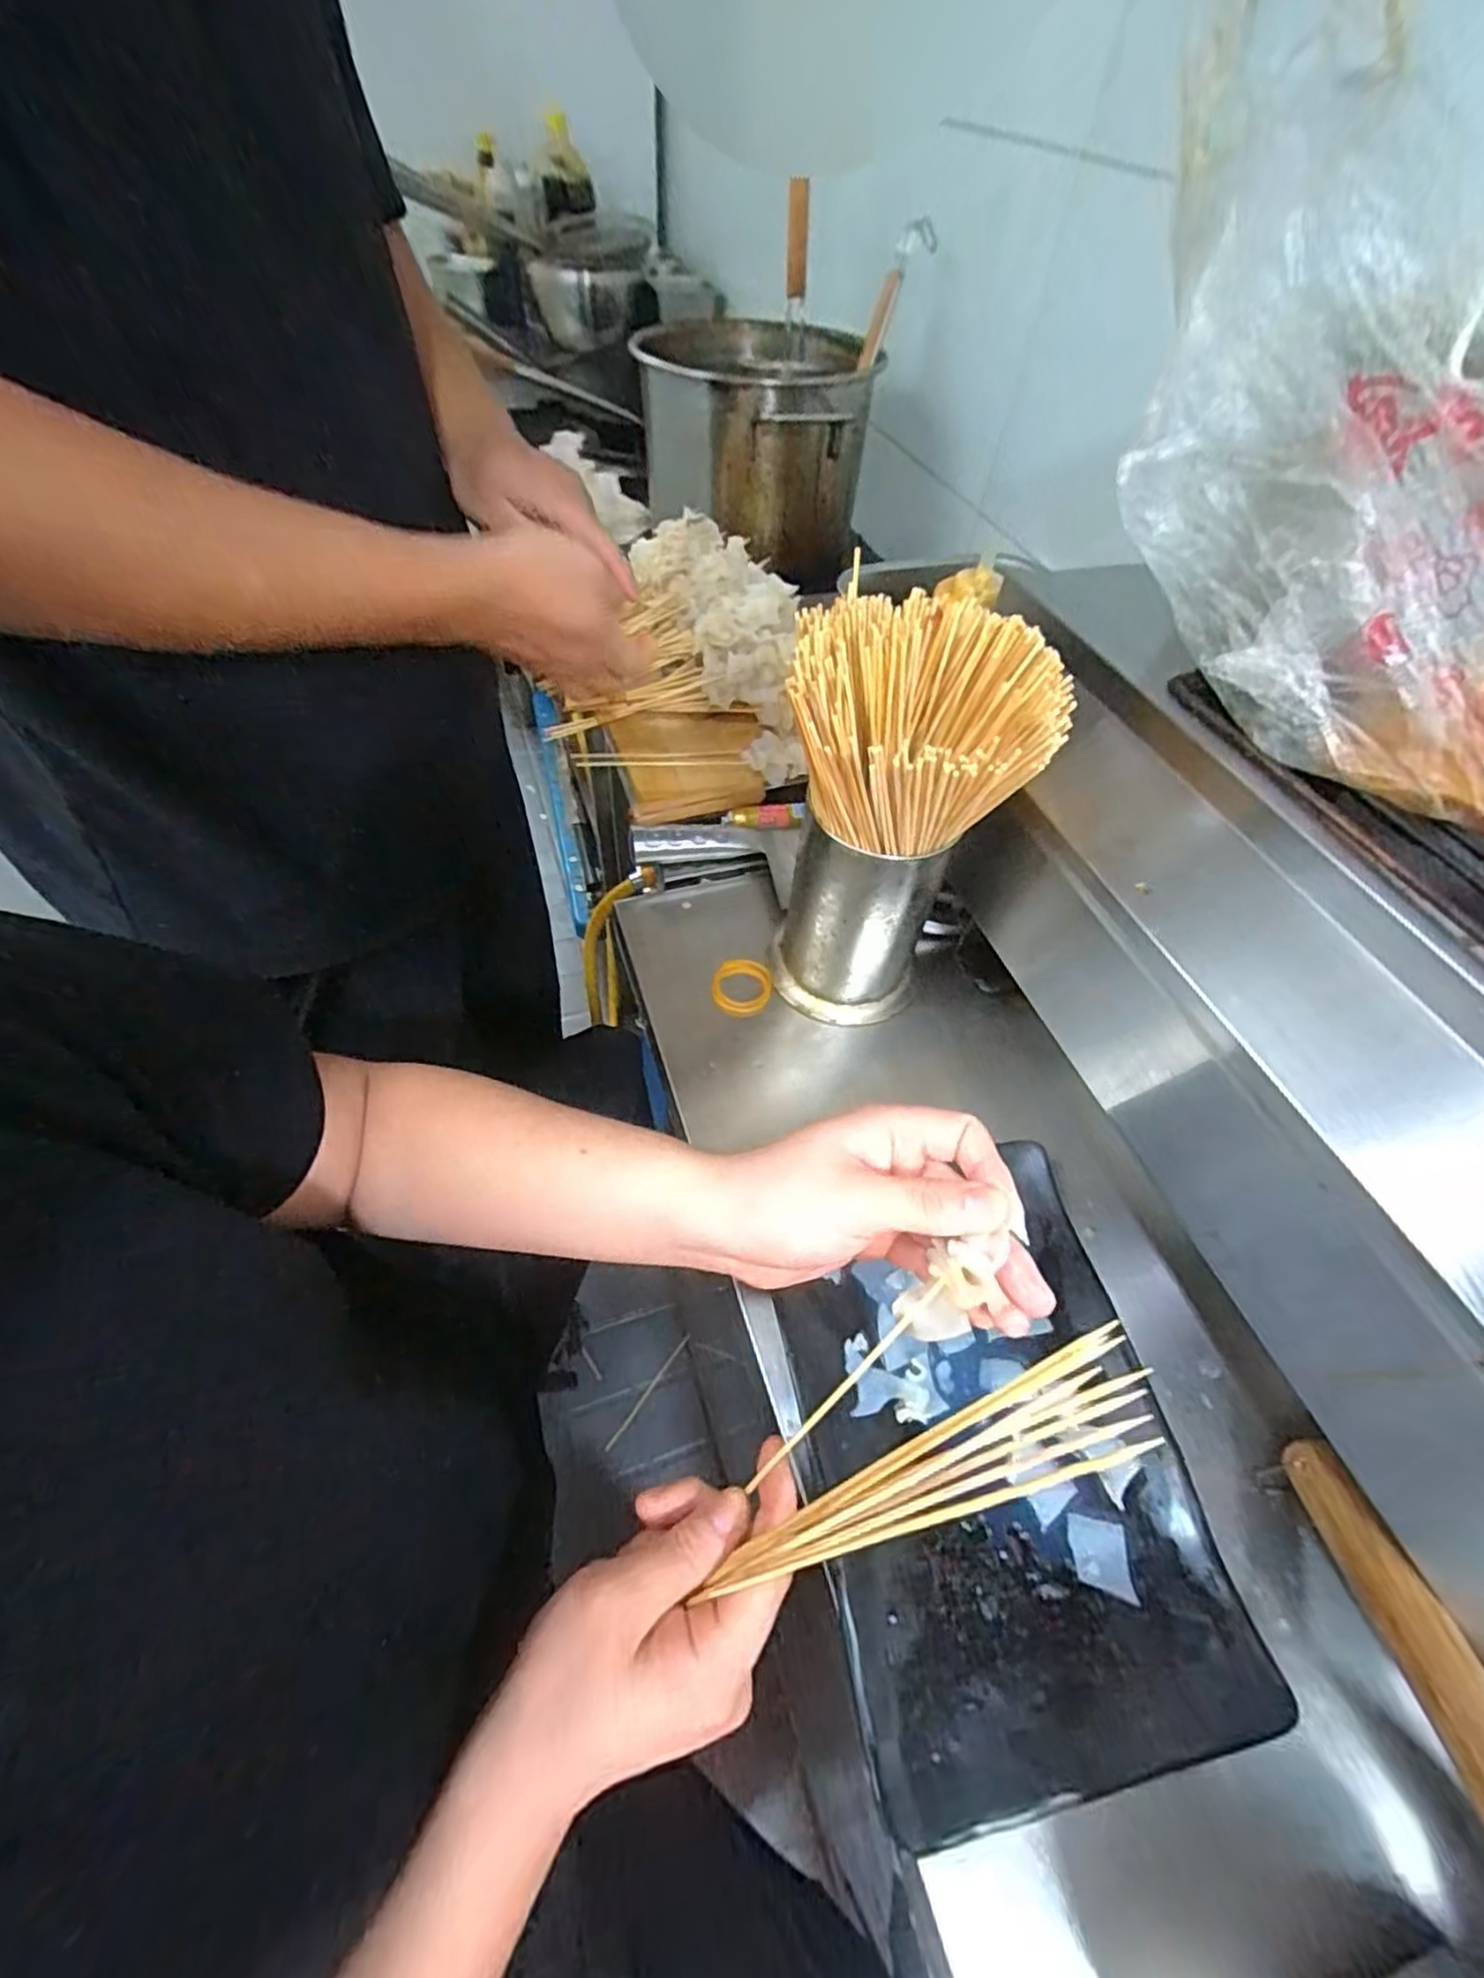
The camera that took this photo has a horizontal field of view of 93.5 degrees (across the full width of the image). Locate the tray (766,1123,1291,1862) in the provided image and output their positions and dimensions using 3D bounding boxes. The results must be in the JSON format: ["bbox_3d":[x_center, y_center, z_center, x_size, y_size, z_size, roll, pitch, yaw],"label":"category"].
[{"bbox_3d":[0.126,0.227,0.363,0.186,0.020,0.256,-8,56,-8],"label":"tray"}]

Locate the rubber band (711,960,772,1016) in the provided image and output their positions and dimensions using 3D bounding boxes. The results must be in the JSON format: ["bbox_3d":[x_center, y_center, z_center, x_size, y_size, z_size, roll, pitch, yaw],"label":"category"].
[{"bbox_3d":[0.000,-0.002,0.537,0.045,0.008,0.047,1,55,-2],"label":"rubber band"}]

